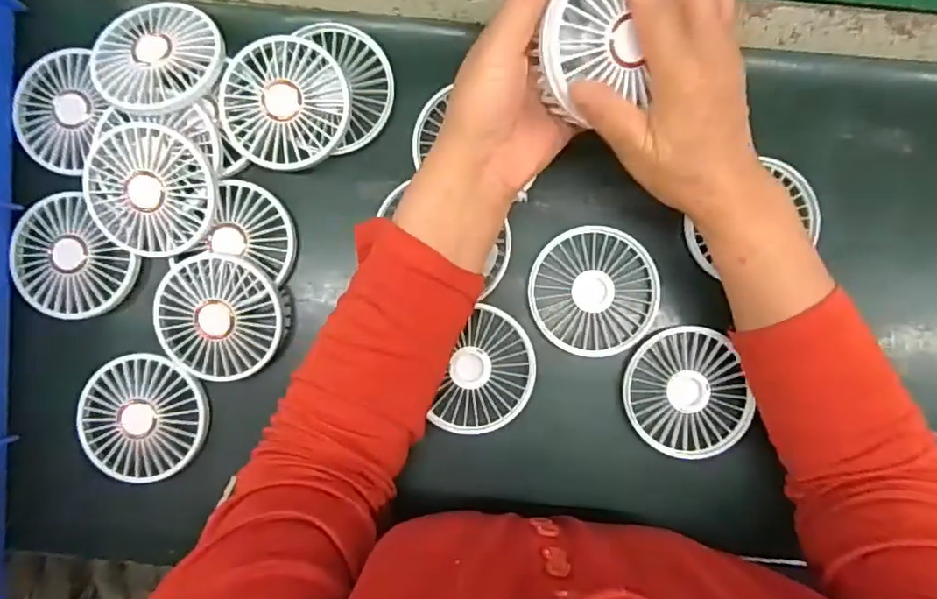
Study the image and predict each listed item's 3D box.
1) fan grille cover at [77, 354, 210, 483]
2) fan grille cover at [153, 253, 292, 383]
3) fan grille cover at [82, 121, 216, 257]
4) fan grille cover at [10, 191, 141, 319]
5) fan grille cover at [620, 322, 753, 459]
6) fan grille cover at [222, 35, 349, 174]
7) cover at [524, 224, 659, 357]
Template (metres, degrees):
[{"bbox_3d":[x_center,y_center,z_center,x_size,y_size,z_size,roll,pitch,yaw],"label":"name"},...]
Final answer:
[{"bbox_3d":[-0.231,0.084,0.436,0.086,0.020,0.087,-16,91,3],"label":"fan grille cover"},{"bbox_3d":[-0.176,0.014,0.428,0.087,0.012,0.086,17,93,1],"label":"fan grille cover"},{"bbox_3d":[-0.216,-0.074,0.416,0.086,0.022,0.081,17,93,1],"label":"fan grille cover"},{"bbox_3d":[-0.289,-0.029,0.446,0.077,0.017,0.088,-34,91,3],"label":"fan grille cover"},{"bbox_3d":[0.152,0.065,0.429,0.082,0.019,0.086,-27,91,3],"label":"fan grille cover"},{"bbox_3d":[-0.127,-0.136,0.425,0.087,0.010,0.087,0,92,0],"label":"fan grille cover"},{"bbox_3d":[0.089,-0.006,0.436,0.087,0.011,0.088,1,92,2],"label":"cover"}]

